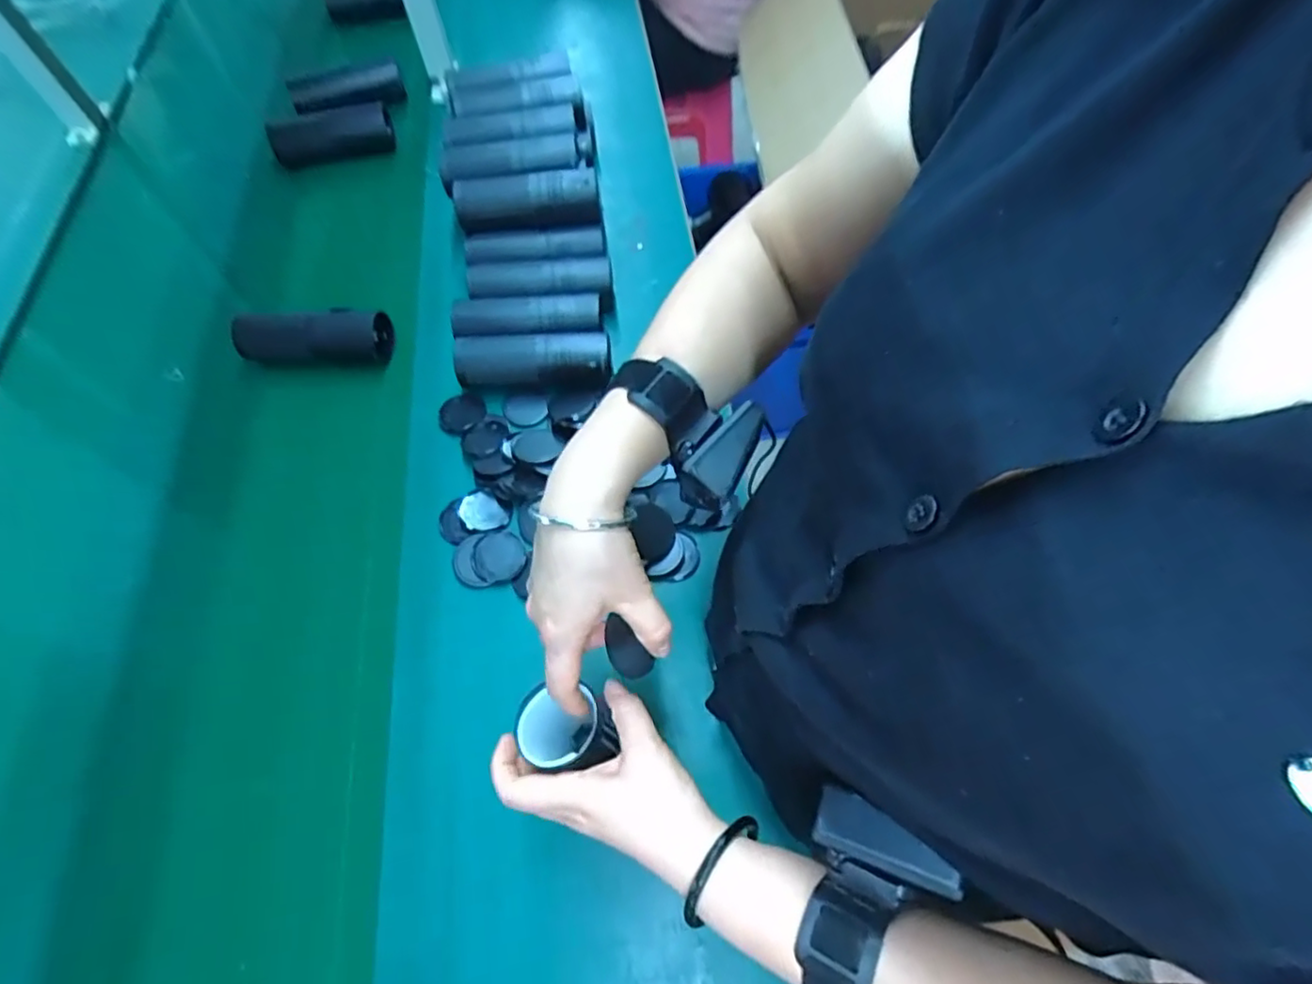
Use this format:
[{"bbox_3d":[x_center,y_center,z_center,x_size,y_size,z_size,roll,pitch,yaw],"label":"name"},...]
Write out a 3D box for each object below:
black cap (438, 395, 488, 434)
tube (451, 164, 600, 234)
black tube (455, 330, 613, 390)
[{"bbox_3d":[-0.208,-0.085,0.673,0.050,0.010,0.048,-1,62,1],"label":"black cap"},{"bbox_3d":[-0.151,-0.340,0.725,0.167,0.043,0.054,-2,62,1],"label":"tube"},{"bbox_3d":[-0.132,-0.141,0.674,0.165,0.040,0.049,0,62,2],"label":"black tube"}]

